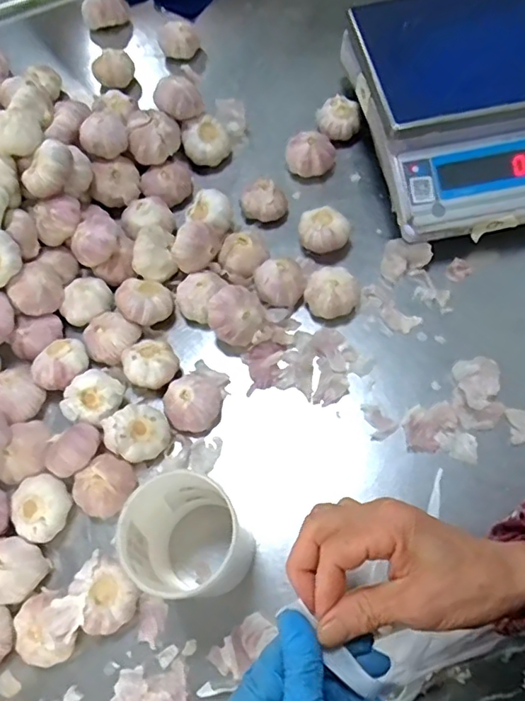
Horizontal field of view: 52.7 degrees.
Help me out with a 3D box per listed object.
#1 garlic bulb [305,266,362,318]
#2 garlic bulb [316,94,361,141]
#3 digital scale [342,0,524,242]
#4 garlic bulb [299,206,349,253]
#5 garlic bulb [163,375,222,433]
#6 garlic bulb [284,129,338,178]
[{"bbox_3d":[0.076,-0.061,0.584,0.053,0.036,0.054,-1,66,2],"label":"garlic bulb"},{"bbox_3d":[0.099,-0.301,0.694,0.048,0.035,0.050,-1,66,2],"label":"garlic bulb"},{"bbox_3d":[0.269,-0.291,0.635,0.291,0.130,0.314,-10,66,-2],"label":"digital scale"},{"bbox_3d":[0.071,-0.138,0.620,0.054,0.043,0.054,-1,66,2],"label":"garlic bulb"},{"bbox_3d":[-0.071,0.052,0.545,0.058,0.038,0.063,13,67,8],"label":"garlic bulb"},{"bbox_3d":[0.061,-0.250,0.676,0.060,0.036,0.050,0,66,3],"label":"garlic bulb"}]

